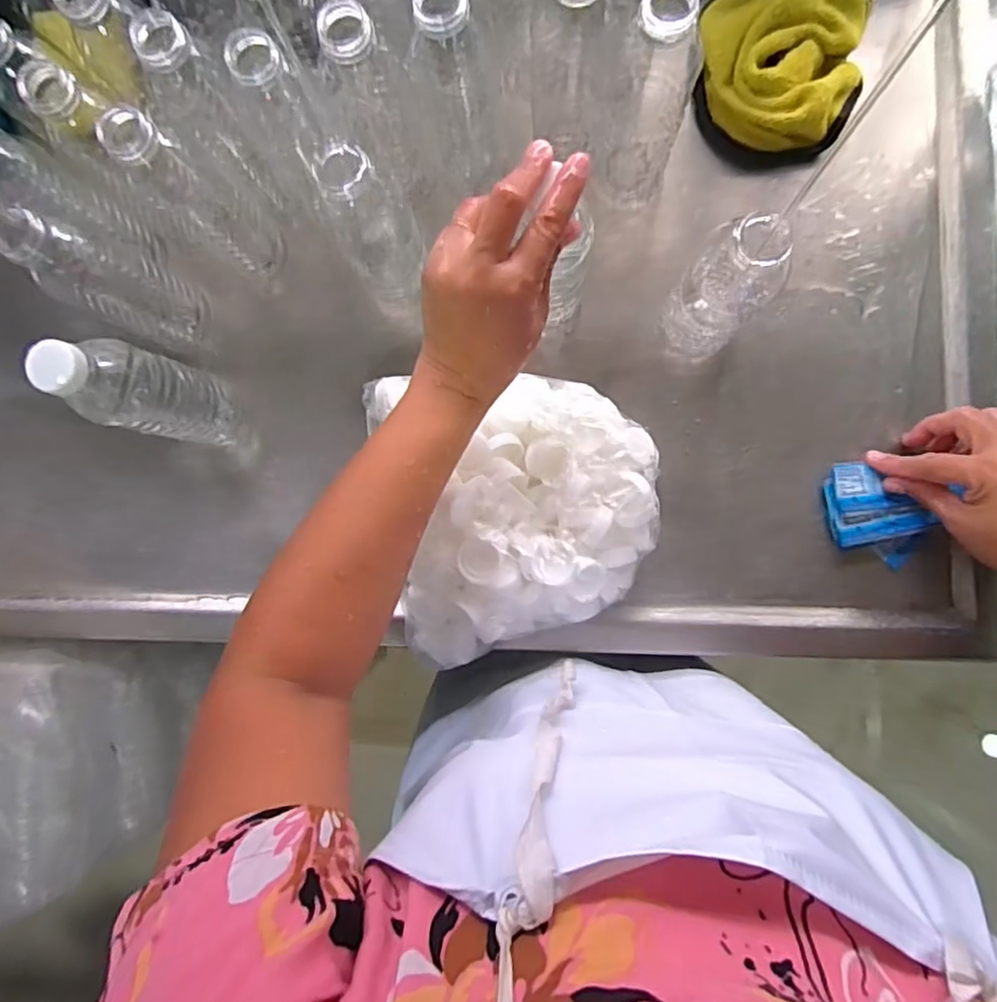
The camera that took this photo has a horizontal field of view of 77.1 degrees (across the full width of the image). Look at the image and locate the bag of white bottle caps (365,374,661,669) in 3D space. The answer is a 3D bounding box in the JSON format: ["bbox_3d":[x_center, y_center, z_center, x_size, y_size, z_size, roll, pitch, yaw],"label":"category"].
[{"bbox_3d":[0.017,0.008,0.467,0.194,0.082,0.204,-8,86,4],"label":"bag of white bottle caps"}]

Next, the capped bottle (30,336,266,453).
[{"bbox_3d":[-0.245,-0.075,0.459,0.052,0.184,0.055,16,88,5],"label":"capped bottle"}]

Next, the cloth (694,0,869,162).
[{"bbox_3d":[0.220,-0.339,0.492,0.118,0.042,0.118,4,87,4],"label":"cloth"}]

